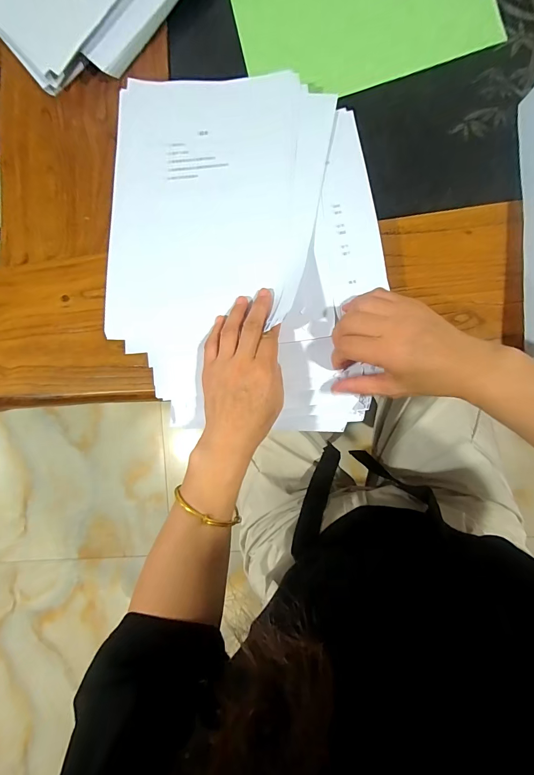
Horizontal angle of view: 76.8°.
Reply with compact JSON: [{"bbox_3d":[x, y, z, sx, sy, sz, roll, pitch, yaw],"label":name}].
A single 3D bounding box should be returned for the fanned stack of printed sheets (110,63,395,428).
[{"bbox_3d":[-0.027,-0.158,0.387,0.306,0.052,0.405,2,85,9],"label":"fanned stack of printed sheets"}]

